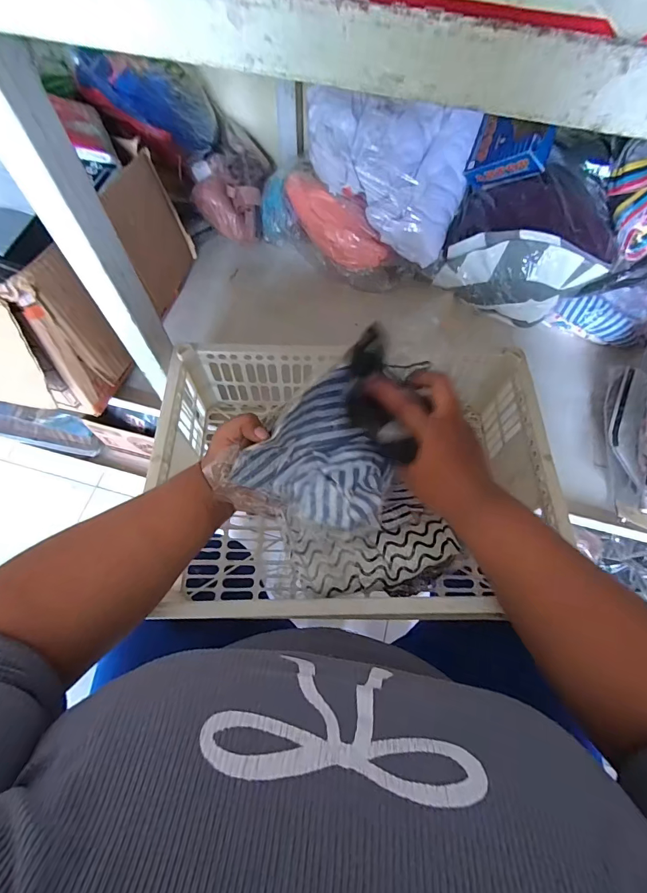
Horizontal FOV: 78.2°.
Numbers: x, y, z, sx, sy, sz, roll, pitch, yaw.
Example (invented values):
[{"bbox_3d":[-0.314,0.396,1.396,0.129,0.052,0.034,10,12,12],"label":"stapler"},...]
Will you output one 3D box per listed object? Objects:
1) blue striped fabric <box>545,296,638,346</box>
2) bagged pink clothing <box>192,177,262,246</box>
[{"bbox_3d":[0.475,-0.218,0.688,0.147,0.059,0.033,23,67,9],"label":"blue striped fabric"},{"bbox_3d":[-0.174,-0.429,0.754,0.117,0.107,0.078,-7,65,-5],"label":"bagged pink clothing"}]

